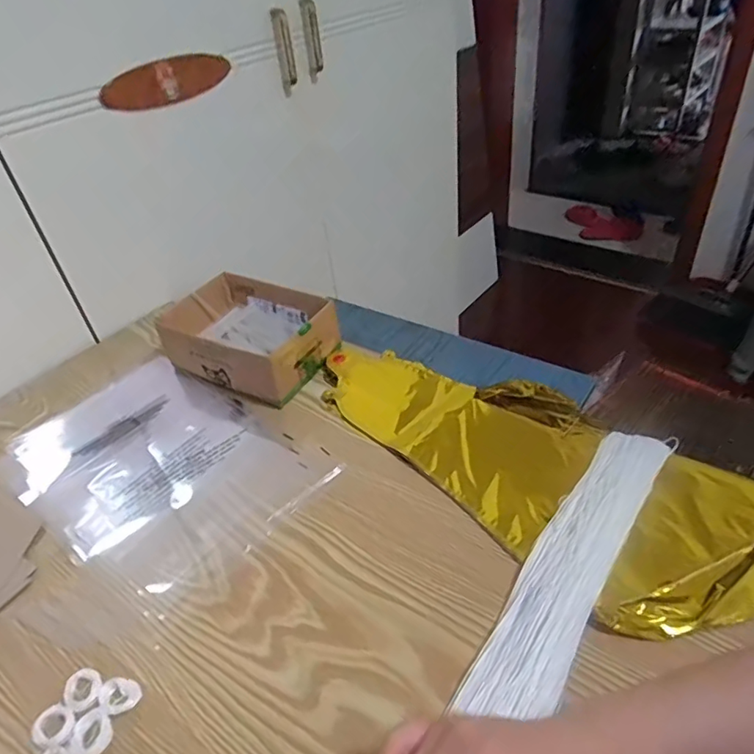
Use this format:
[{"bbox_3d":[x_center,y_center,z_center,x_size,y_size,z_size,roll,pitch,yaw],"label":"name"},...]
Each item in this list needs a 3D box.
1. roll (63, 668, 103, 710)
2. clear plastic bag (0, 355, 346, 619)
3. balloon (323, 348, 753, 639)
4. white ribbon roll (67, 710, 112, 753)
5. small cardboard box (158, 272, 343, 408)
[{"bbox_3d":[-0.203,0.218,0.381,0.027,0.007,0.024,18,45,28],"label":"roll"},{"bbox_3d":[-0.222,0.085,0.555,0.313,0.004,0.212,22,47,32],"label":"clear plastic bag"},{"bbox_3d":[0.135,0.064,0.518,0.190,0.016,0.450,-35,46,-30],"label":"balloon"},{"bbox_3d":[-0.188,0.235,0.360,0.026,0.004,0.026,-4,39,4],"label":"white ribbon roll"},{"bbox_3d":[-0.150,-0.048,0.651,0.183,0.069,0.129,16,44,27],"label":"small cardboard box"}]

